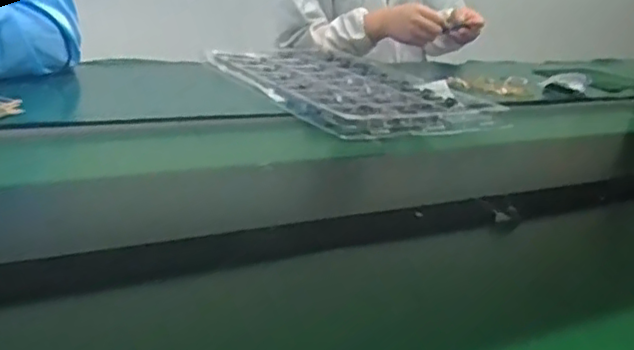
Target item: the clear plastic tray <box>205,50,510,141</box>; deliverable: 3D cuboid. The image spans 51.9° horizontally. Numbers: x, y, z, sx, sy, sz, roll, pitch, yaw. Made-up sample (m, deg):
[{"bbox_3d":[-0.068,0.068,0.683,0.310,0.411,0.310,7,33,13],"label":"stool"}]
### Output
[{"bbox_3d":[0.044,-0.154,1.088,0.321,0.050,0.486,-6,26,-29],"label":"clear plastic tray"}]

